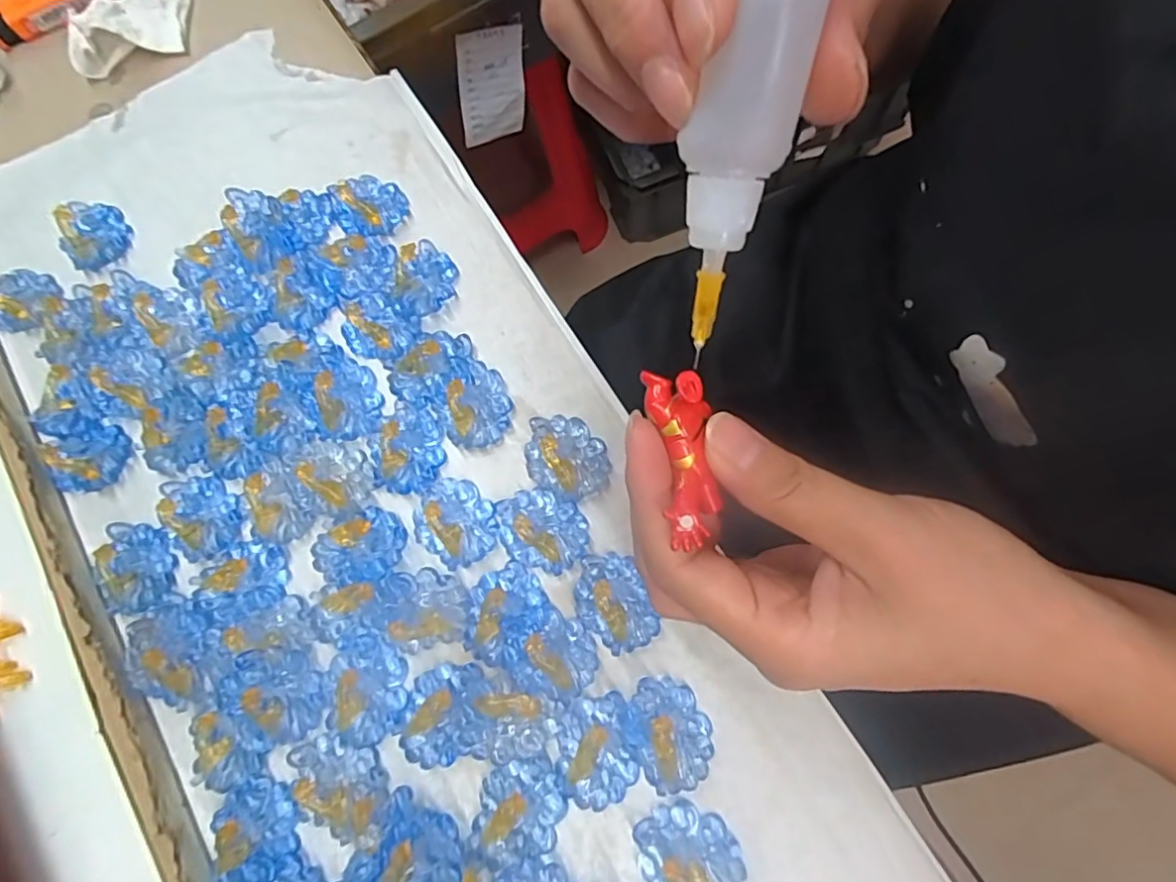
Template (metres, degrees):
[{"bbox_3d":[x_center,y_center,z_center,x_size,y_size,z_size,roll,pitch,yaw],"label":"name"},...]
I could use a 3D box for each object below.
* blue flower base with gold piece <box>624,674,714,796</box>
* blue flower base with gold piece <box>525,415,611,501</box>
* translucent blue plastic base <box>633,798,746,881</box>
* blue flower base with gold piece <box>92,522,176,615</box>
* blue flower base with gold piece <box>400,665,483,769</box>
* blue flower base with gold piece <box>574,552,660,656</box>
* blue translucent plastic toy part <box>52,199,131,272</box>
[{"bbox_3d":[0.029,0.104,0.207,0.028,0.009,0.036,-31,76,-7],"label":"blue flower base with gold piece"},{"bbox_3d":[-0.008,0.006,0.237,0.036,0.005,0.030,22,76,8],"label":"blue flower base with gold piece"},{"bbox_3d":[0.034,0.142,0.198,0.037,0.006,0.029,20,76,7],"label":"translucent blue plastic base"},{"bbox_3d":[-0.183,0.051,0.236,0.026,0.010,0.038,-19,75,-3],"label":"blue flower base with gold piece"},{"bbox_3d":[-0.054,0.100,0.210,0.030,0.013,0.033,0,75,2],"label":"blue flower base with gold piece"},{"bbox_3d":[0.009,0.061,0.221,0.026,0.008,0.036,-21,75,-4],"label":"blue flower base with gold piece"},{"bbox_3d":[-0.236,-0.099,0.273,0.034,0.013,0.030,41,80,12],"label":"blue translucent plastic toy part"}]

